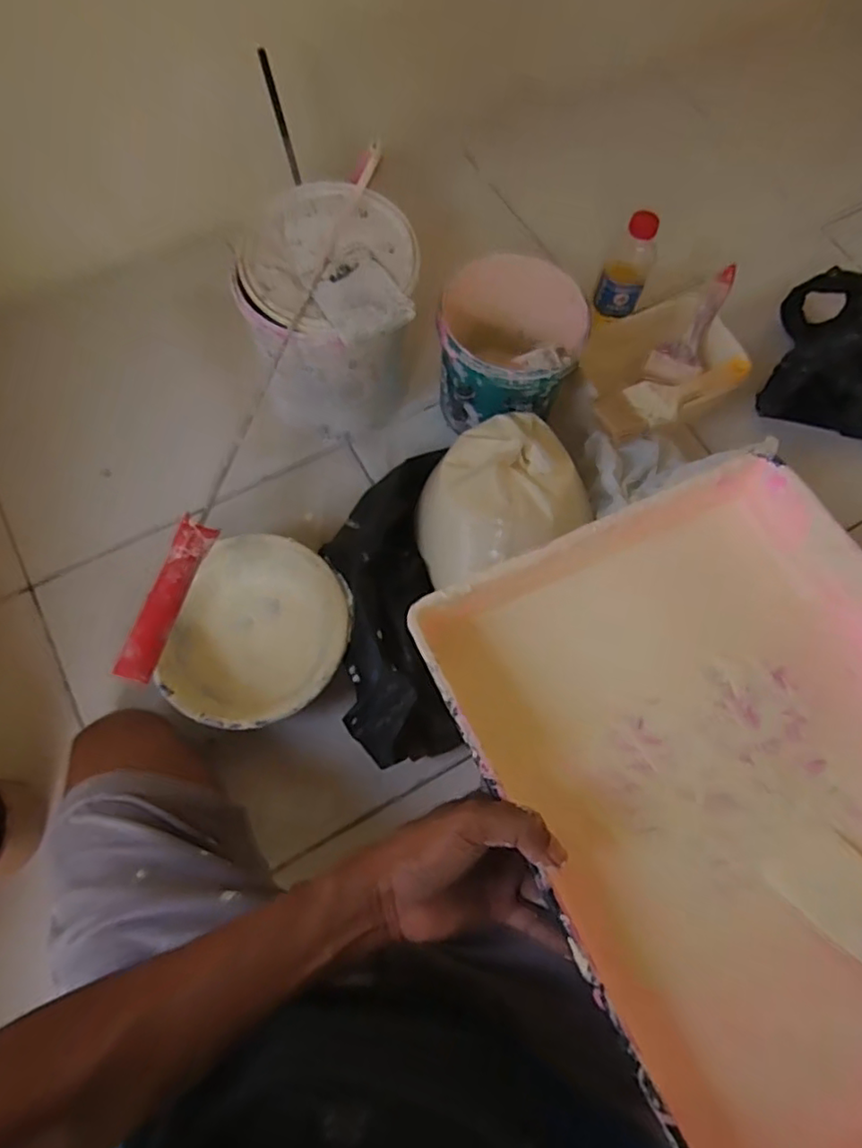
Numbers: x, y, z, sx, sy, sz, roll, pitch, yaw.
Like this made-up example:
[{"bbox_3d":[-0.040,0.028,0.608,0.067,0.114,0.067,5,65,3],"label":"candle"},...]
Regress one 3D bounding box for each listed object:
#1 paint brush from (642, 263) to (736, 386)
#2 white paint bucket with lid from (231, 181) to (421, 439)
[{"bbox_3d":[0.334,-0.310,0.791,0.060,0.023,0.148,31,111,9],"label":"paint brush"},{"bbox_3d":[-0.108,-0.281,0.723,0.171,0.220,0.176,1,69,-2],"label":"white paint bucket with lid"}]

